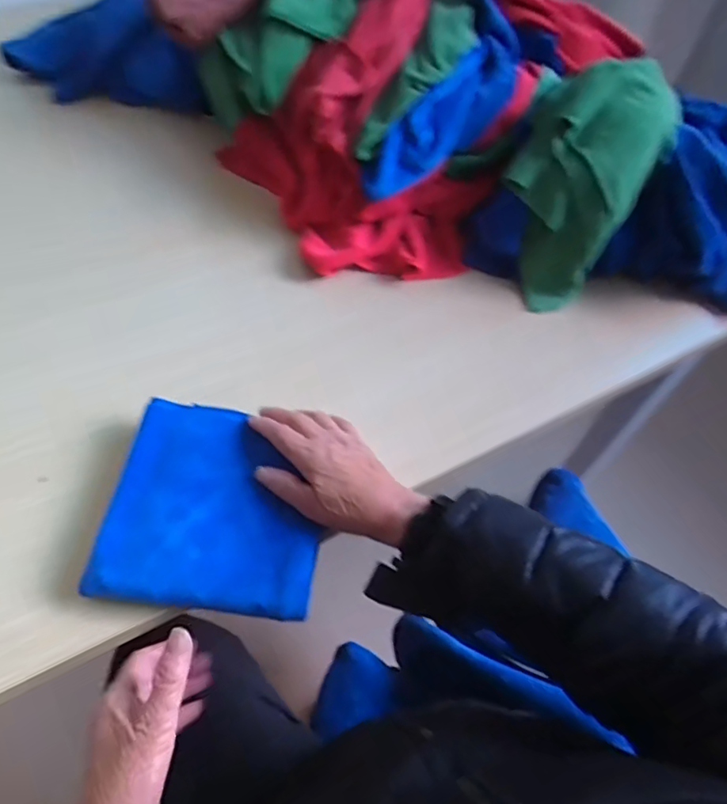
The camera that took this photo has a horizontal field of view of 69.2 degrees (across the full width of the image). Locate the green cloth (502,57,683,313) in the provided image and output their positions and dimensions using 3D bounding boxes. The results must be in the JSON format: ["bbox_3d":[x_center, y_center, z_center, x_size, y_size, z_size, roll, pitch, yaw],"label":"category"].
[{"bbox_3d":[0.242,-0.256,0.600,0.140,0.170,0.243,32,59,17],"label":"green cloth"}]

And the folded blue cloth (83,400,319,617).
[{"bbox_3d":[-0.115,0.078,0.425,0.165,0.012,0.166,8,55,1],"label":"folded blue cloth"}]

